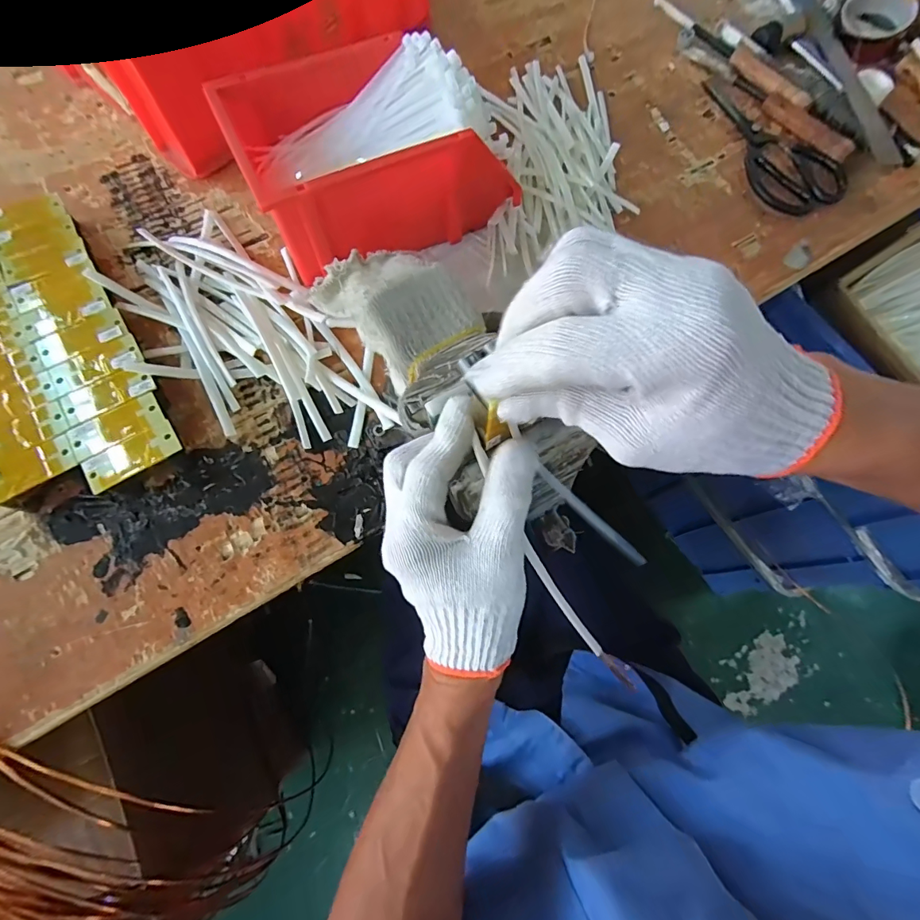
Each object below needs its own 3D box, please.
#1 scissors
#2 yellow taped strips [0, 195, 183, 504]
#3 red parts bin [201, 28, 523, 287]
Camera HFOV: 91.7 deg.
[{"bbox_3d":[0.388,-0.396,0.552,0.113,0.007,0.228,-11,71,-7],"label":"scissors"},{"bbox_3d":[-0.369,-0.098,0.395,0.141,0.041,0.320,-31,74,-13],"label":"yellow taped strips"},{"bbox_3d":[-0.080,-0.291,0.438,0.246,0.107,0.166,-21,72,-10],"label":"red parts bin"}]

